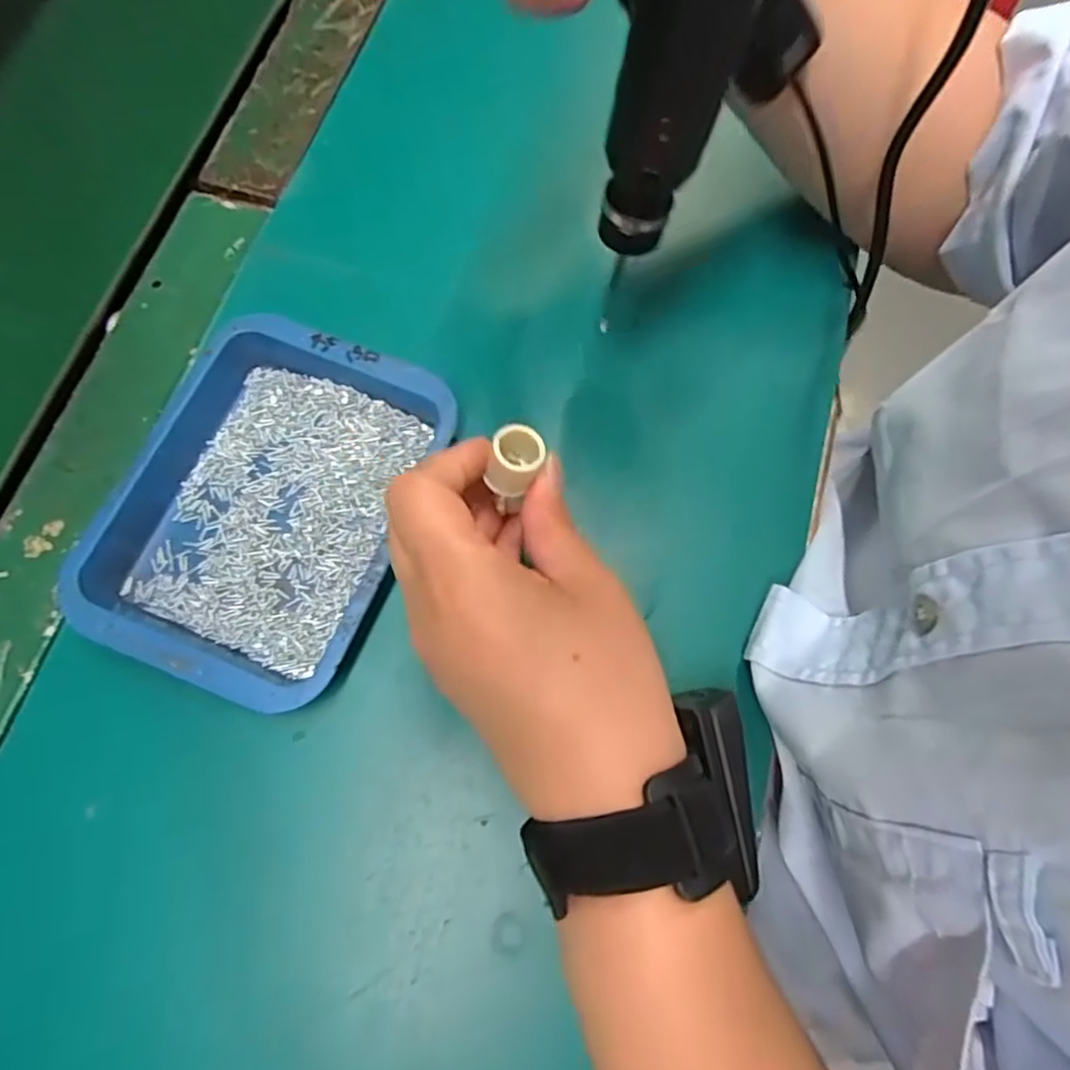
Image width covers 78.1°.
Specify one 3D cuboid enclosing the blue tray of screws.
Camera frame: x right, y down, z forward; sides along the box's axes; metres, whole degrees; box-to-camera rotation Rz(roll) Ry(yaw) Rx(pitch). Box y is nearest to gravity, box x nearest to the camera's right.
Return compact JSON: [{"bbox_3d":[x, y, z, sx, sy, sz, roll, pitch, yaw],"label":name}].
[{"bbox_3d":[-0.115,-0.016,0.288,0.123,0.027,0.157,19,75,5],"label":"blue tray of screws"}]

